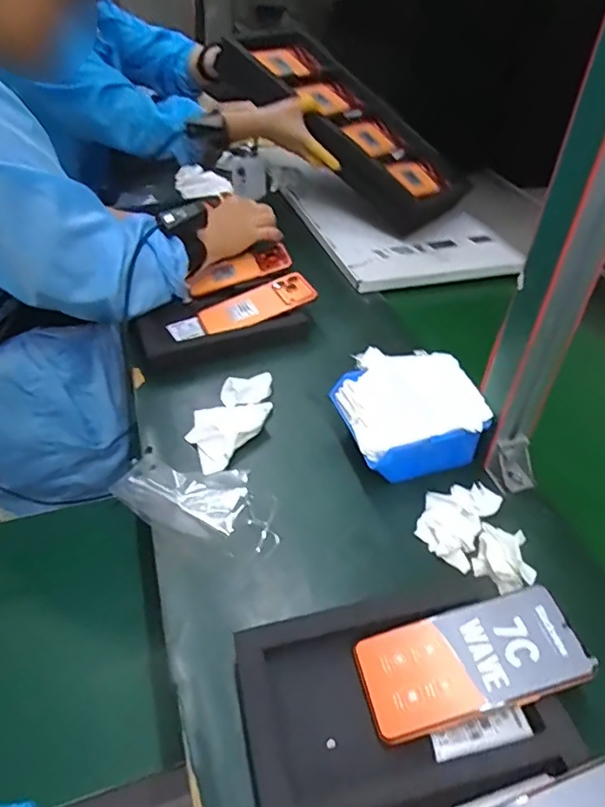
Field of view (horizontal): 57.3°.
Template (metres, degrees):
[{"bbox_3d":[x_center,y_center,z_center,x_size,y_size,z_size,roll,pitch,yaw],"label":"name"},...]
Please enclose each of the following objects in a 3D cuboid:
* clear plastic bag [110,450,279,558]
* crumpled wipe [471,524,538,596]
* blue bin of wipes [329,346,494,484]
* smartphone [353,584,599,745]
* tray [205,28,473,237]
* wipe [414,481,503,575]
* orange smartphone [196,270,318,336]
[{"bbox_3d":[-0.102,0.095,0.566,0.174,0.018,0.087,17,44,15],"label":"clear plastic bag"},{"bbox_3d":[0.182,0.141,0.500,0.056,0.026,0.055,1,42,-1],"label":"crumpled wipe"},{"bbox_3d":[0.112,0.008,0.617,0.140,0.080,0.146,-8,43,-11],"label":"blue bin of wipes"},{"bbox_3d":[0.125,0.194,0.420,0.162,0.008,0.075,-16,44,-1],"label":"smartphone"},{"bbox_3d":[0.073,-0.503,1.010,0.482,0.081,0.221,43,50,0],"label":"tray"},{"bbox_3d":[0.149,0.113,0.544,0.062,0.024,0.090,25,47,23],"label":"wipe"},{"bbox_3d":[-0.067,-0.145,0.799,0.166,0.012,0.077,-23,51,-9],"label":"orange smartphone"}]

